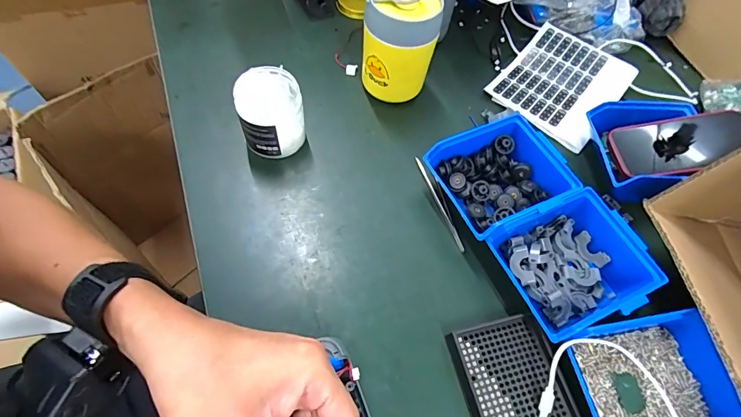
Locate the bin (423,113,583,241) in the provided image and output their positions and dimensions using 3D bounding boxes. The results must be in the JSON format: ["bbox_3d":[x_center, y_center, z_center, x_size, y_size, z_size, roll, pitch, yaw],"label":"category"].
[{"bbox_3d":[0.154,-0.035,0.440,0.150,0.060,0.117,-23,63,-14],"label":"bin"}]

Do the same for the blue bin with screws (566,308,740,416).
[{"bbox_3d":[0.250,0.160,0.334,0.127,0.054,0.115,-9,61,-5],"label":"blue bin with screws"}]

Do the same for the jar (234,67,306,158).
[{"bbox_3d":[-0.115,-0.109,0.456,0.071,0.091,0.070,0,61,0],"label":"jar"}]

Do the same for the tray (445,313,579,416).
[{"bbox_3d":[0.135,0.172,0.350,0.092,0.011,0.132,-13,62,-7],"label":"tray"}]

